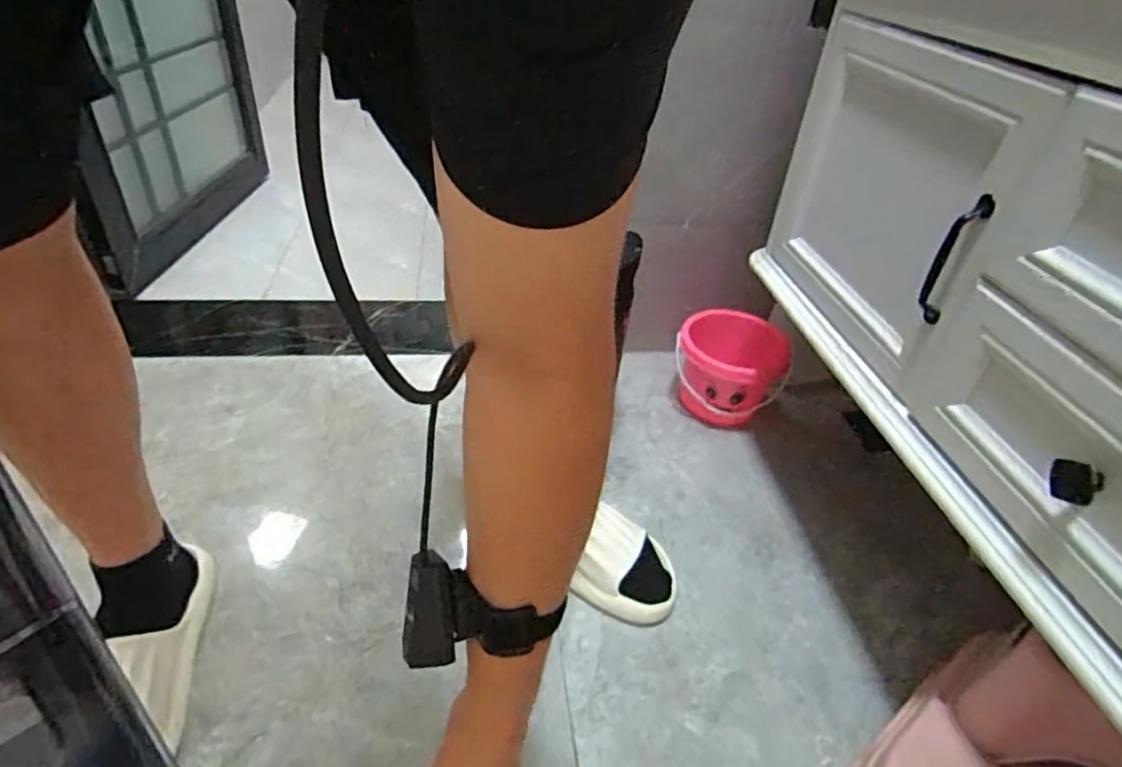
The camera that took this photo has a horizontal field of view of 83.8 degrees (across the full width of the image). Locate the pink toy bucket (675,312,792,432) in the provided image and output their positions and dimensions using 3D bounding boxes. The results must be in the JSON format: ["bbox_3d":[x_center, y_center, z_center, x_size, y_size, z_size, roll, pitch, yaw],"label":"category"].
[{"bbox_3d":[0.278,-0.022,1.048,0.174,0.136,0.166,3,39,-3],"label":"pink toy bucket"}]

